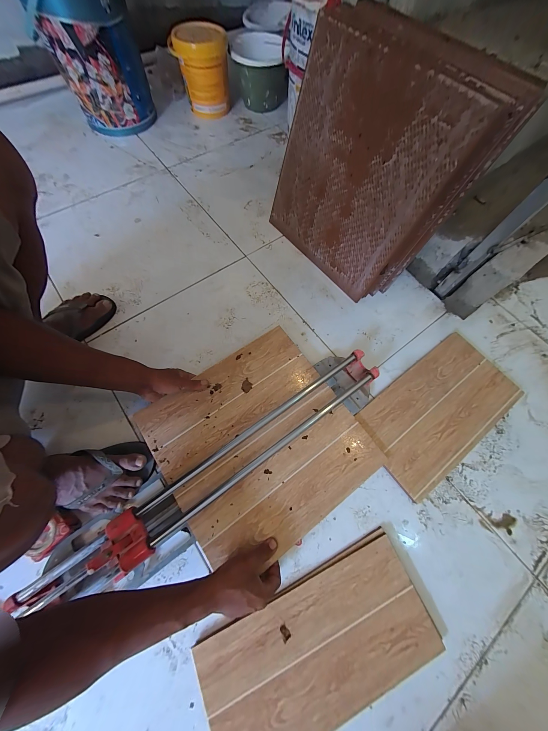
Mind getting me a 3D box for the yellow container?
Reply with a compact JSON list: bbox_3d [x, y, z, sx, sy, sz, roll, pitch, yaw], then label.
[{"bbox_3d":[-0.268,-1.105,0.904,0.198,0.191,0.170,-11,70,-6],"label":"yellow container"}]

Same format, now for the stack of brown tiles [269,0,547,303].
[{"bbox_3d":[0.197,-0.440,0.563,0.097,0.428,0.422,-33,73,-30],"label":"stack of brown tiles"}]

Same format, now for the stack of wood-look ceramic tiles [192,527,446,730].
[{"bbox_3d":[0.077,0.486,0.416,0.388,0.021,0.187,-22,72,-10],"label":"stack of wood-look ceramic tiles"}]

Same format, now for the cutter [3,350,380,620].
[{"bbox_3d":[-0.081,0.198,0.479,0.718,0.090,0.140,-33,74,-14],"label":"cutter"}]

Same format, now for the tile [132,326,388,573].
[{"bbox_3d":[-0.037,0.154,0.515,0.396,0.008,0.384,-32,74,-13],"label":"tile"}]

